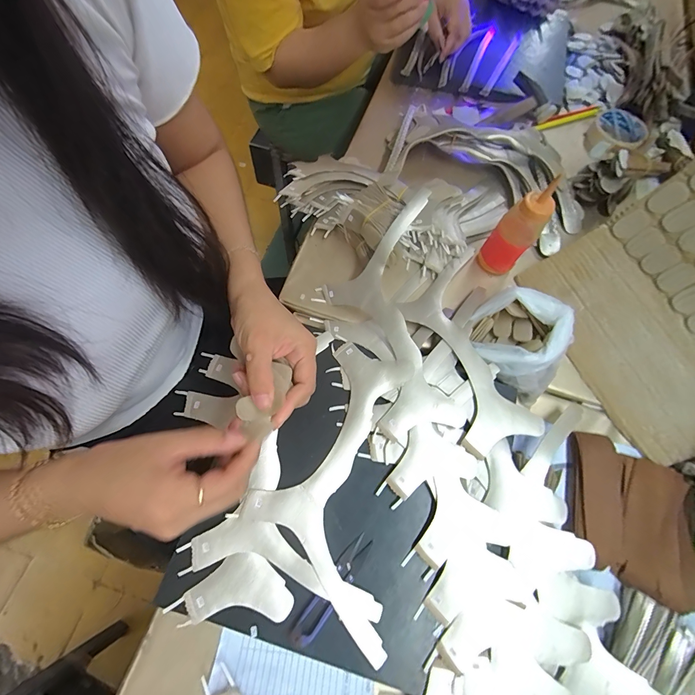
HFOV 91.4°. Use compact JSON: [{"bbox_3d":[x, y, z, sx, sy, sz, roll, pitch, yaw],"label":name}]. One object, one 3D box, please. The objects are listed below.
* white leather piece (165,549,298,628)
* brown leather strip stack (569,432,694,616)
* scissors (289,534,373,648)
[{"bbox_3d":[-0.103,0.218,0.310,0.103,0.005,0.052,2,67,-6],"label":"white leather piece"},{"bbox_3d":[0.300,0.178,0.360,0.116,0.032,0.141,18,68,4],"label":"brown leather strip stack"},{"bbox_3d":[-0.013,0.220,0.309,0.021,0.005,0.099,37,71,12],"label":"scissors"}]

